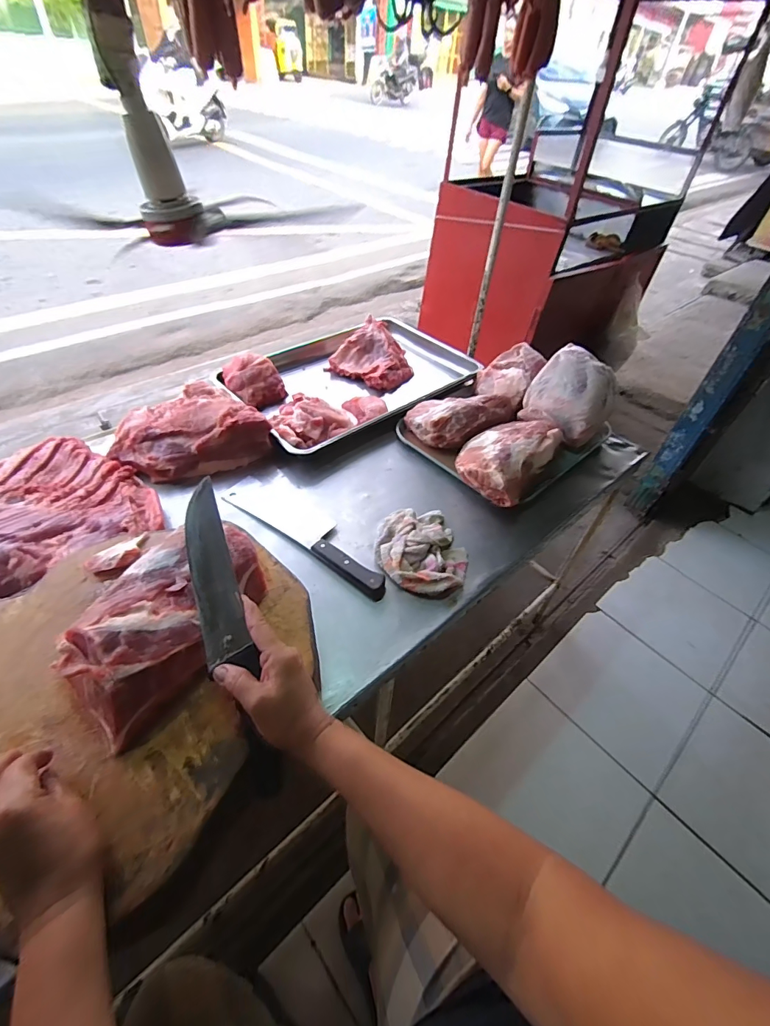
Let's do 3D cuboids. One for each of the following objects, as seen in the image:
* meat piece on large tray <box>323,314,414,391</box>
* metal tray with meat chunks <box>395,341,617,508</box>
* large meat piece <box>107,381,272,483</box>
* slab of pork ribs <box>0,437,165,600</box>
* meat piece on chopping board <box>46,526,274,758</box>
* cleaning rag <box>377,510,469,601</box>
[{"bbox_3d":[-0.021,-0.412,1.123,0.191,0.078,0.187,33,51,22],"label":"meat piece on large tray"},{"bbox_3d":[0.265,-0.220,0.924,0.423,0.149,0.324,-32,58,-31],"label":"metal tray with meat chunks"},{"bbox_3d":[-0.393,-0.163,0.855,0.268,0.080,0.211,-26,55,-28],"label":"large meat piece"},{"bbox_3d":[-0.579,0.009,0.700,0.343,0.061,0.292,-30,57,-30],"label":"slab of pork ribs"},{"bbox_3d":[-0.248,0.121,0.469,0.132,0.086,0.212,21,48,13],"label":"meat piece on chopping board"},{"bbox_3d":[0.063,0.053,0.724,0.157,0.037,0.175,13,47,6],"label":"cleaning rag"}]

